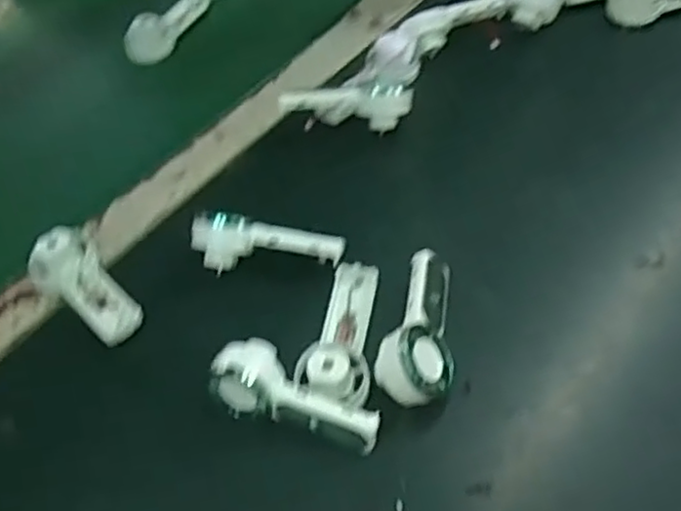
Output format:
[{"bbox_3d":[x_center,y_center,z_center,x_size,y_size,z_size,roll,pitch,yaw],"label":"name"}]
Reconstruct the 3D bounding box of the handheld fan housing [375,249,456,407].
[{"bbox_3d":[0.047,0.034,0.375,0.038,0.030,0.093,12,55,15],"label":"handheld fan housing"}]

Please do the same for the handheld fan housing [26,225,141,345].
[{"bbox_3d":[-0.154,0.020,0.423,0.081,0.032,0.040,36,64,29],"label":"handheld fan housing"}]

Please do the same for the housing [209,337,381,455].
[{"bbox_3d":[-0.024,0.078,0.360,0.087,0.039,0.036,25,59,23],"label":"housing"}]

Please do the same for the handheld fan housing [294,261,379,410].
[{"bbox_3d":[0.001,0.040,0.383,0.036,0.024,0.092,5,53,10],"label":"handheld fan housing"}]

